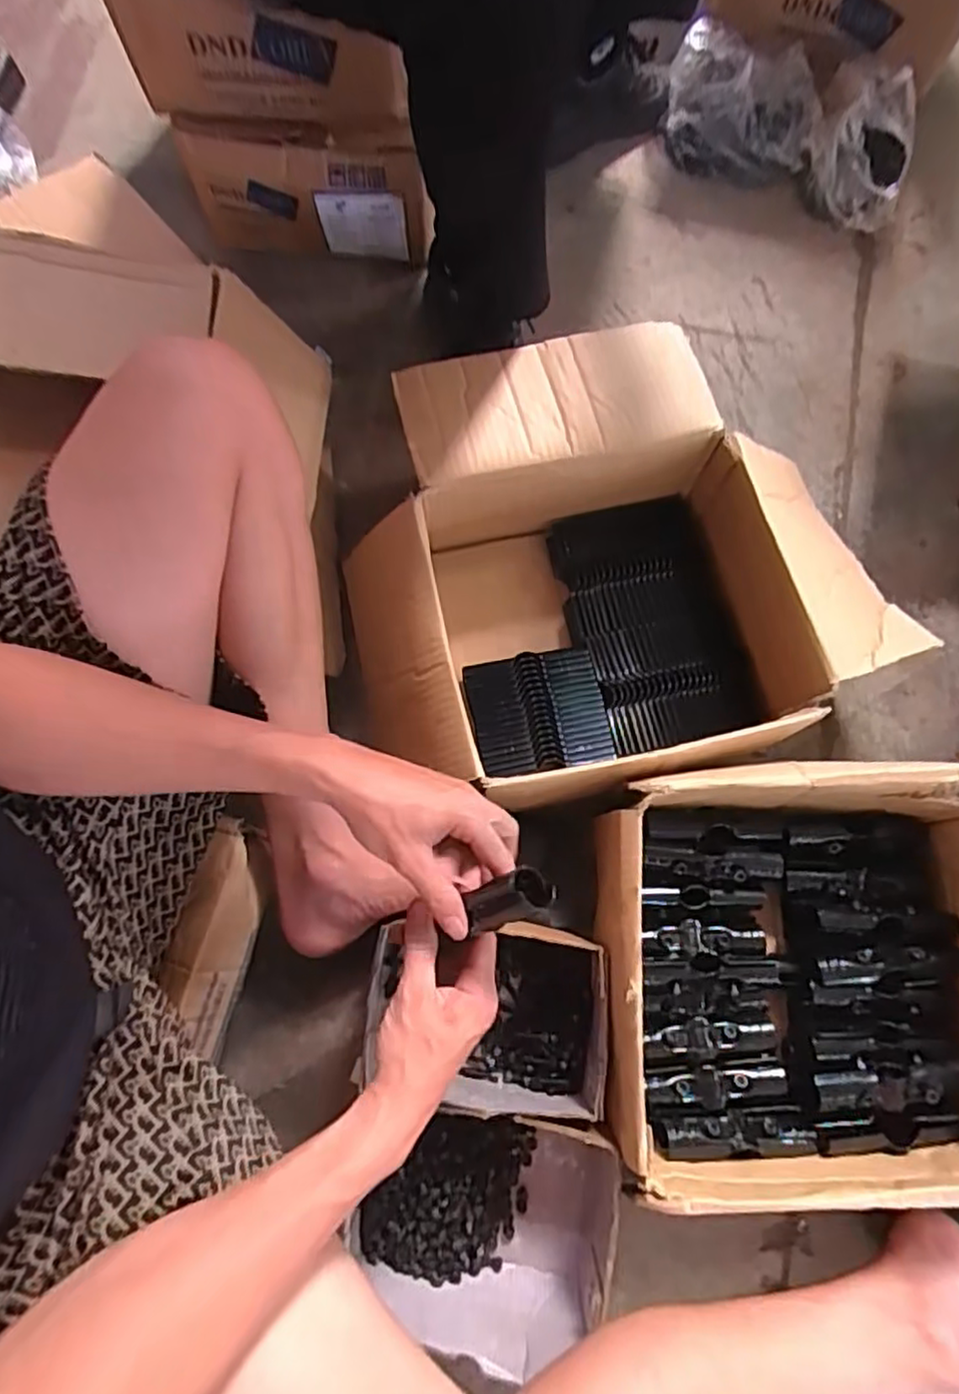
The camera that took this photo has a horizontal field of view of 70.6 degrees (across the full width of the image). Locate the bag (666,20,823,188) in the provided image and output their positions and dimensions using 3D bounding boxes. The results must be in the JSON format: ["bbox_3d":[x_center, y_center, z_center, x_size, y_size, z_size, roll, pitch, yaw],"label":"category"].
[{"bbox_3d":[0.351,-0.790,0.901,0.196,0.098,0.166,2,76,0],"label":"bag"}]

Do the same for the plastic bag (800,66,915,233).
[{"bbox_3d":[0.505,-0.717,0.889,0.129,0.097,0.154,19,75,7],"label":"plastic bag"}]

